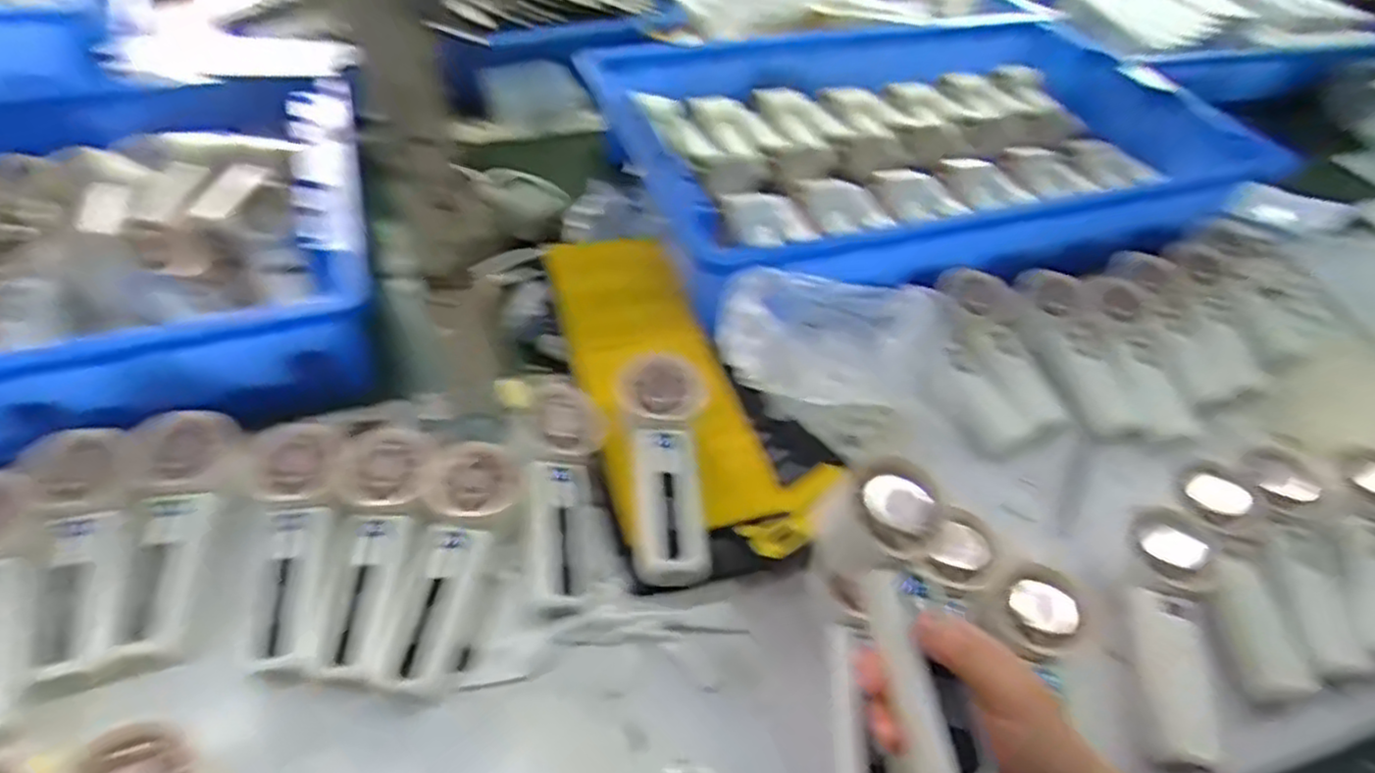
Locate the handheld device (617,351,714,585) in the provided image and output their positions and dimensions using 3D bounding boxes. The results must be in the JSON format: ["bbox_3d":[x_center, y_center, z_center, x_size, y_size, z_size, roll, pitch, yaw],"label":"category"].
[{"bbox_3d":[-0.015,0.055,0.487,0.054,0.061,0.150,0,46,-4],"label":"handheld device"}]

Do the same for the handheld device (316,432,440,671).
[{"bbox_3d":[-0.193,0.096,0.461,0.052,0.030,0.156,1,46,-3],"label":"handheld device"}]

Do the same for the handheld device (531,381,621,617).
[{"bbox_3d":[-0.083,0.070,0.489,0.062,0.042,0.151,-4,47,-8],"label":"handheld device"}]

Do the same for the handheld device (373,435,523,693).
[{"bbox_3d":[-0.143,0.105,0.458,0.053,0.031,0.152,6,46,2],"label":"handheld device"}]

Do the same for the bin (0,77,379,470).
[{"bbox_3d":[-0.619,-0.092,0.605,0.681,0.112,0.433,-12,48,-15],"label":"bin"}]

